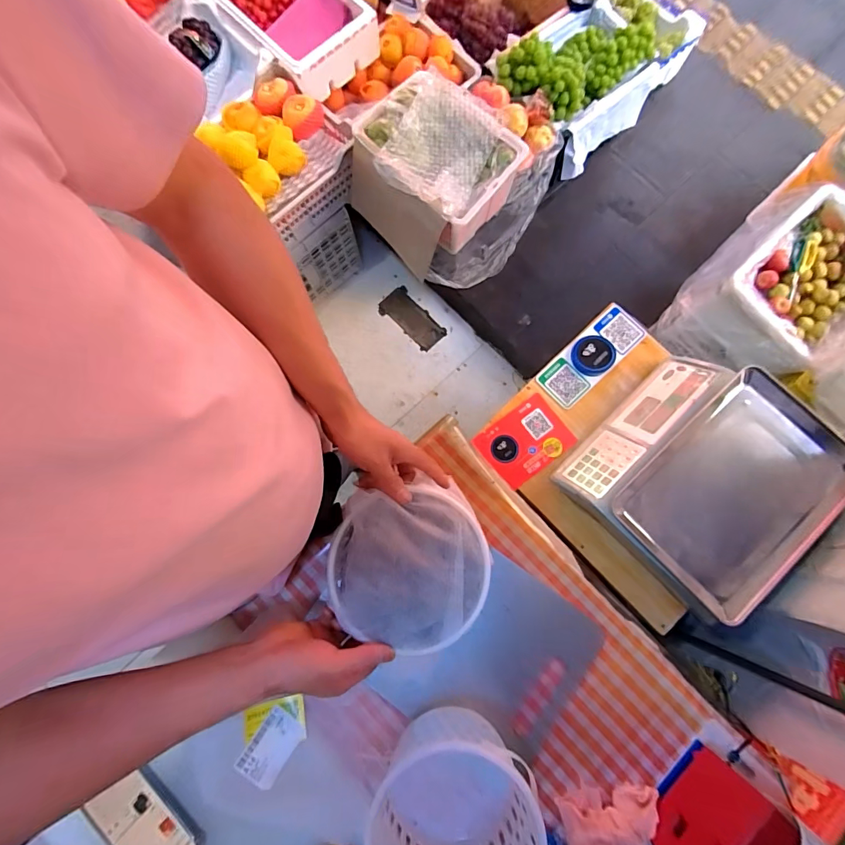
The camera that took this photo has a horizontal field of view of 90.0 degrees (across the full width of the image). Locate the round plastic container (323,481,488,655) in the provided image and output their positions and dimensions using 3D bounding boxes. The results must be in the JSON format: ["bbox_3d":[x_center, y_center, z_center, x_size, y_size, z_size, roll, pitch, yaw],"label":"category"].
[{"bbox_3d":[-0.015,0.154,0.455,0.168,0.035,0.169,7,78,2],"label":"round plastic container"}]

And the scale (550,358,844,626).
[{"bbox_3d":[0.461,0.079,0.683,0.356,0.113,0.326,-44,82,-8],"label":"scale"}]

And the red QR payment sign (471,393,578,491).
[{"bbox_3d":[0.188,0.033,0.777,0.151,0.011,0.118,-37,81,-7],"label":"red QR payment sign"}]

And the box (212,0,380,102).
[{"bbox_3d":[-0.370,-1.162,1.216,0.301,0.115,0.443,-39,81,-7],"label":"box"}]

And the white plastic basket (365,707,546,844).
[{"bbox_3d":[0.034,0.427,0.468,0.169,0.108,0.170,-2,78,0],"label":"white plastic basket"}]

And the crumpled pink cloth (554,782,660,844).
[{"bbox_3d":[0.236,0.489,0.496,0.119,0.041,0.118,-27,80,-5],"label":"crumpled pink cloth"}]

